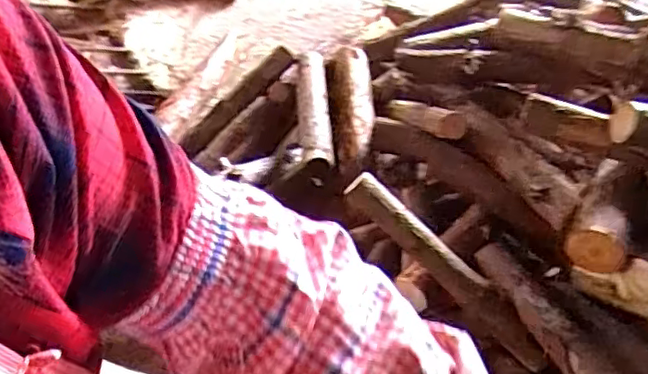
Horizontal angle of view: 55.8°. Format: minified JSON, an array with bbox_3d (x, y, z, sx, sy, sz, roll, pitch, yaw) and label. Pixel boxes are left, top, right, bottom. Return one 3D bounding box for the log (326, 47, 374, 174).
[{"bbox_3d":[0.082,-0.236,1.781,0.125,0.115,0.497,-1,51,-5],"label":"log"}]

